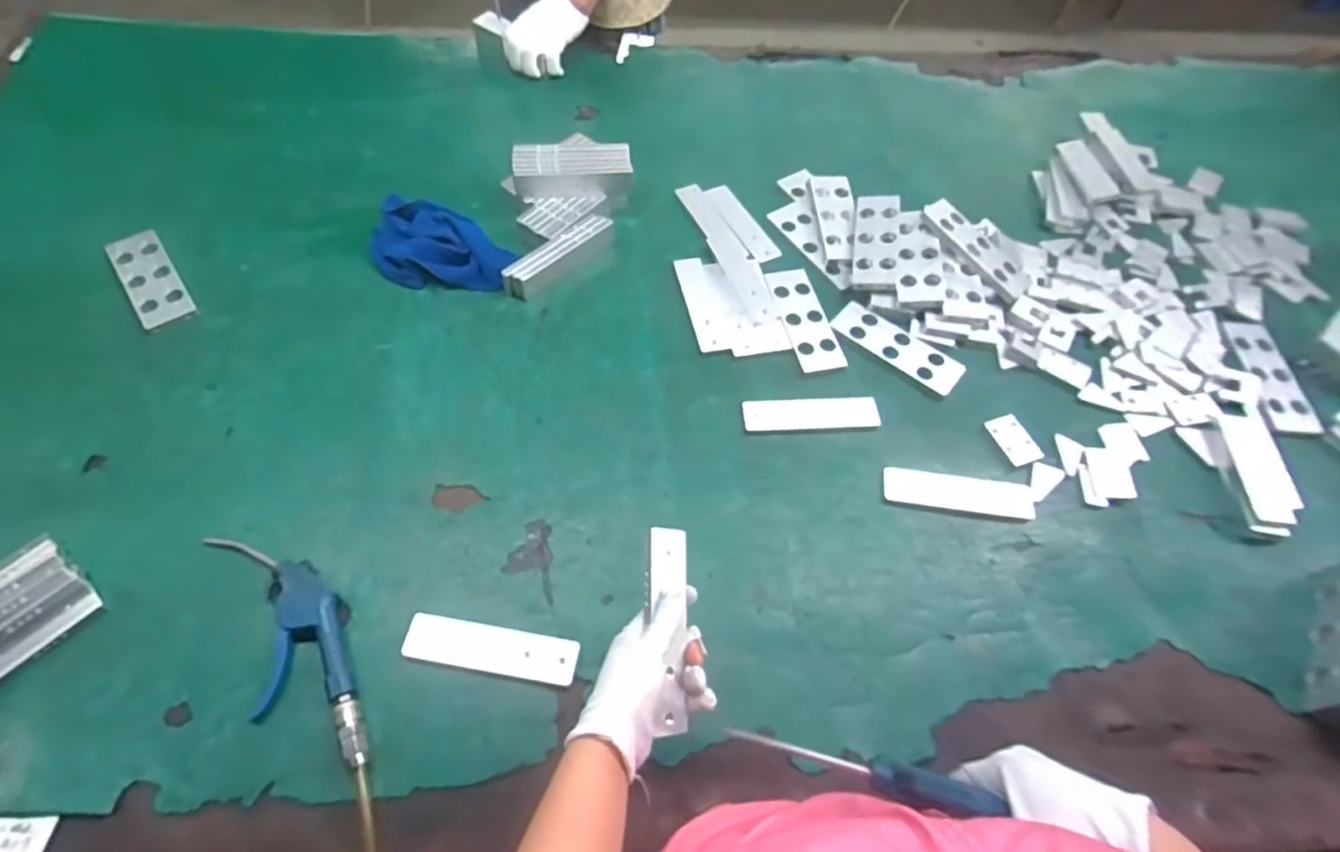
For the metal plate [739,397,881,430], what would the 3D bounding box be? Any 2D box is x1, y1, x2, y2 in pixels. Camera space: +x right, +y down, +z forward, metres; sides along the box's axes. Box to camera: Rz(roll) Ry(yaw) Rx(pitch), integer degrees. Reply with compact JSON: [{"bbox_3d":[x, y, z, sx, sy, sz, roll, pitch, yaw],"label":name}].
[{"bbox_3d":[0.164,-0.016,0.756,0.154,0.012,0.041,0,60,-2],"label":"metal plate"}]

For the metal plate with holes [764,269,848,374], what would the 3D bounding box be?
[{"bbox_3d":[0.174,-0.138,0.831,0.059,0.009,0.165,-10,61,-8],"label":"metal plate with holes"}]

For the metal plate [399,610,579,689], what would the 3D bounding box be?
[{"bbox_3d":[-0.165,0.207,0.602,0.158,0.011,0.044,9,60,3],"label":"metal plate"}]

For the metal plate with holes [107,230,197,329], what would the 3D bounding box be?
[{"bbox_3d":[-0.653,-0.186,0.814,0.061,0.013,0.164,-32,66,-19],"label":"metal plate with holes"}]

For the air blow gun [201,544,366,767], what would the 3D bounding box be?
[{"bbox_3d":[-0.351,0.196,0.593,0.089,0.021,0.260,-23,64,-15],"label":"air blow gun"}]

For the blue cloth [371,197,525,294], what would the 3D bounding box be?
[{"bbox_3d":[-0.309,-0.234,0.852,0.210,0.033,0.127,18,61,8],"label":"blue cloth"}]

